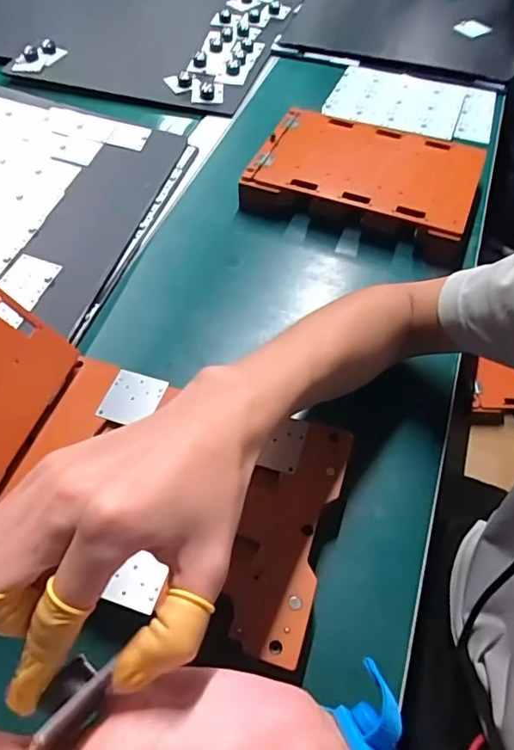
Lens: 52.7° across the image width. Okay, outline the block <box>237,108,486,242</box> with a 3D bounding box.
[{"bbox_3d":[0.128,-0.235,0.620,0.246,0.053,0.170,20,57,13],"label":"block"}]

